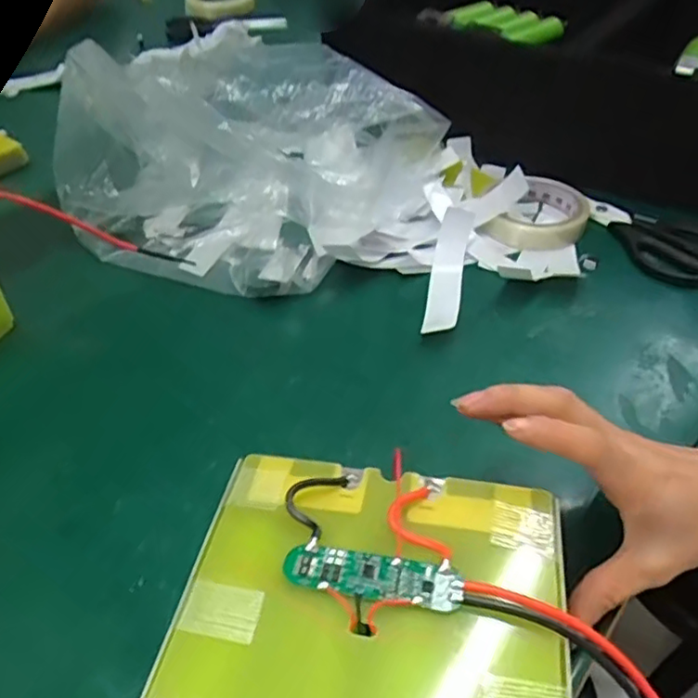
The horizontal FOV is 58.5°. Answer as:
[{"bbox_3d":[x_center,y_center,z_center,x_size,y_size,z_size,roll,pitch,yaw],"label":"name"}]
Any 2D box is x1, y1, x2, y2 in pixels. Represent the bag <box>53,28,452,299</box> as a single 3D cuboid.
[{"bbox_3d":[-0.083,-0.179,0.540,0.258,0.126,0.249,17,45,18],"label":"bag"}]

